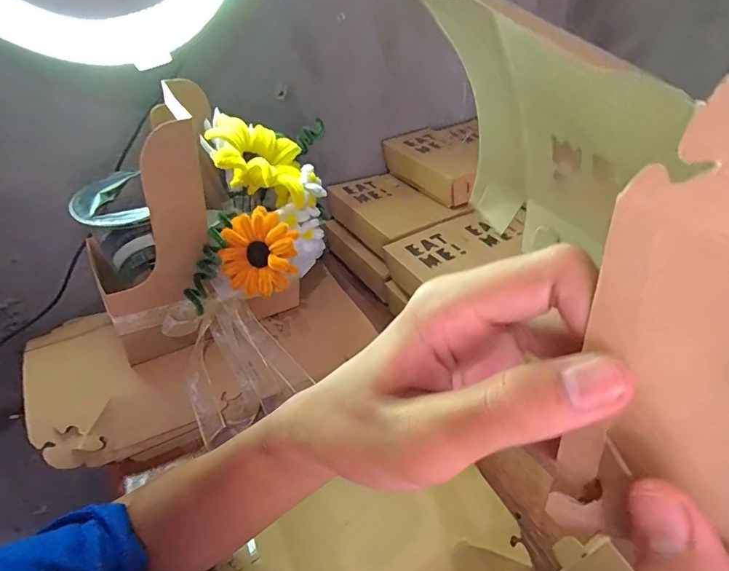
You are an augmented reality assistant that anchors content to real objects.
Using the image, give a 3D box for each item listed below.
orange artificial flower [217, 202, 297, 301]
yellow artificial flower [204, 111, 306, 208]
[{"bbox_3d":[-0.092,-0.029,0.376,0.066,0.072,0.025,14,11,15],"label":"orange artificial flower"},{"bbox_3d":[-0.095,-0.112,0.396,0.089,0.066,0.094,-4,38,-9],"label":"yellow artificial flower"}]

